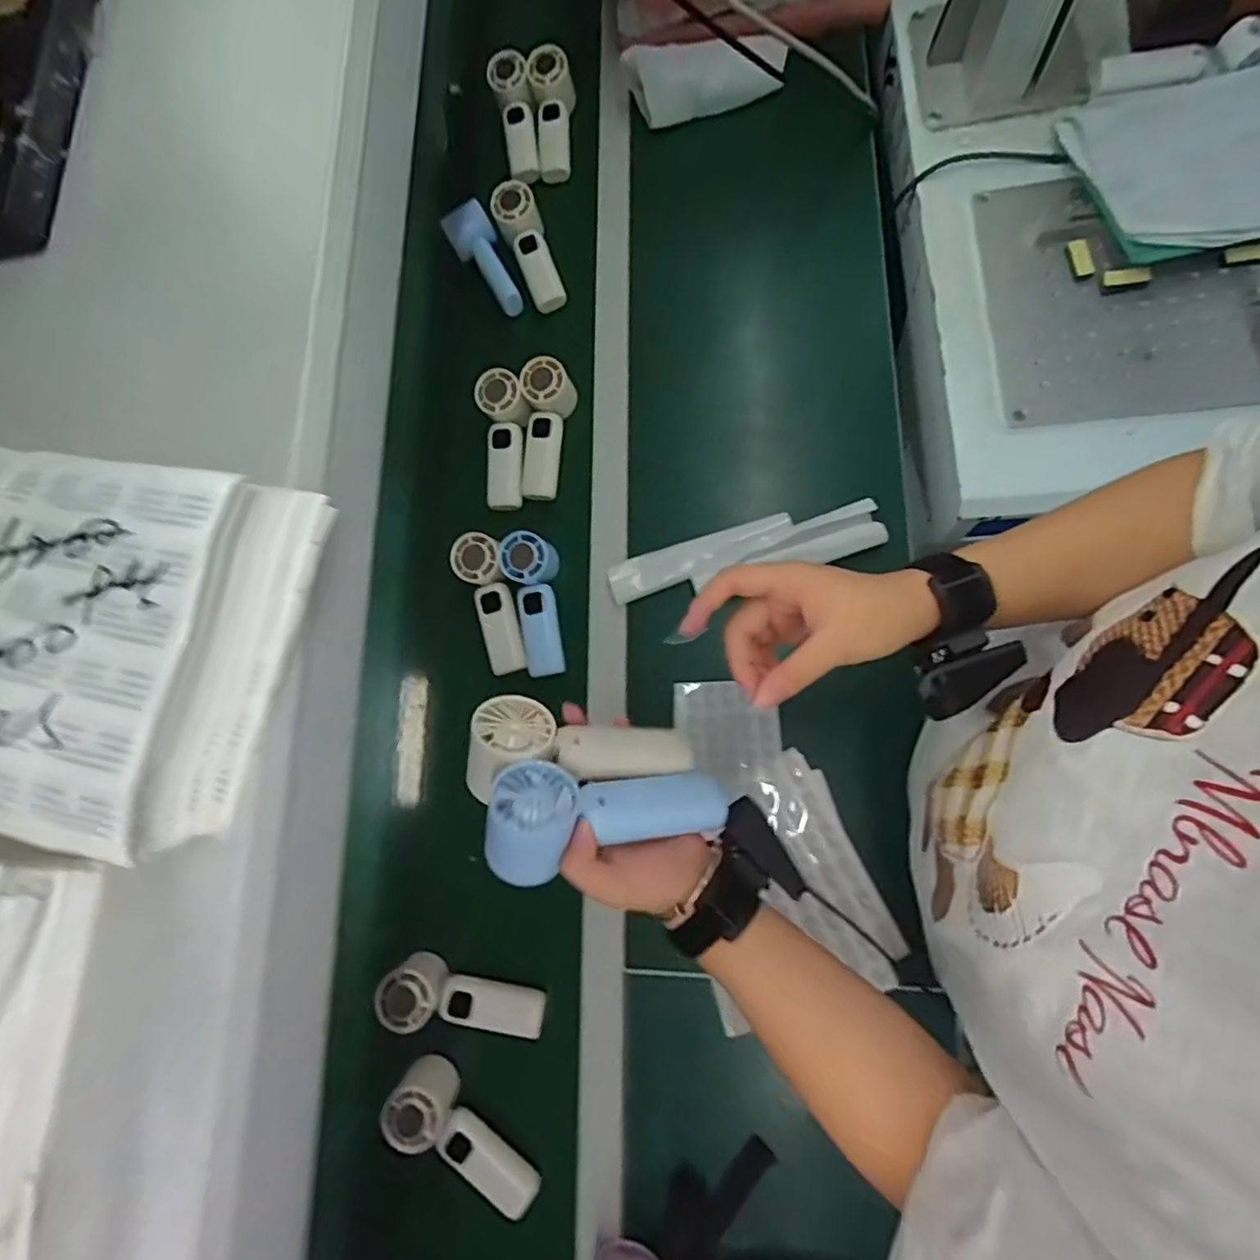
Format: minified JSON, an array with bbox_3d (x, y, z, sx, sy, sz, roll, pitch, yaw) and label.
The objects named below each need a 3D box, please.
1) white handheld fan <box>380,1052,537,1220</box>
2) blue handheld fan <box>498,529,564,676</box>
[{"bbox_3d":[-0.151,0.466,0.556,0.155,0.053,0.058,32,77,11],"label":"white handheld fan"},{"bbox_3d":[-0.102,-0.028,0.668,0.058,0.037,0.152,-10,90,-1],"label":"blue handheld fan"}]

